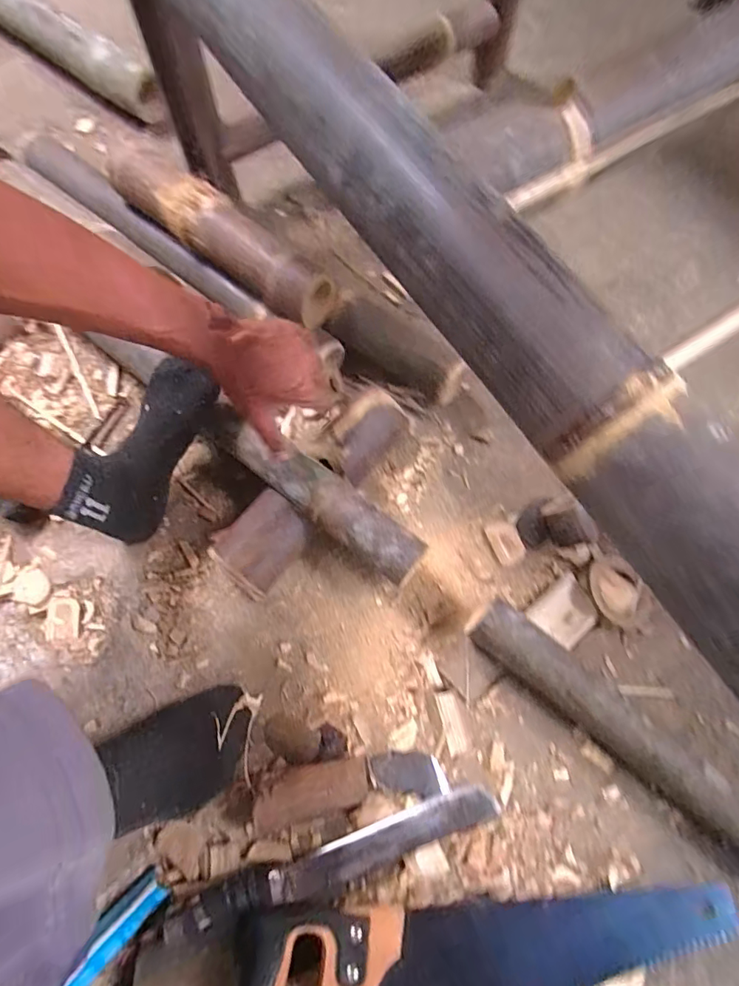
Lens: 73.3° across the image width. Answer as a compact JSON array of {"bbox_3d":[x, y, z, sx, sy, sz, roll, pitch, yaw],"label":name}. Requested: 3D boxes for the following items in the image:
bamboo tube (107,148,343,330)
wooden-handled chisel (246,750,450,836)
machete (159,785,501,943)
[{"bbox_3d":[-0.191,-0.332,0.636,0.339,0.065,0.072,35,74,14],"label":"bamboo tube"},{"bbox_3d":[-0.018,0.295,0.497,0.187,0.039,0.053,-10,71,-4],"label":"wooden-handled chisel"},{"bbox_3d":[-0.030,0.360,0.485,0.327,0.021,0.037,-17,71,-7],"label":"machete"}]

